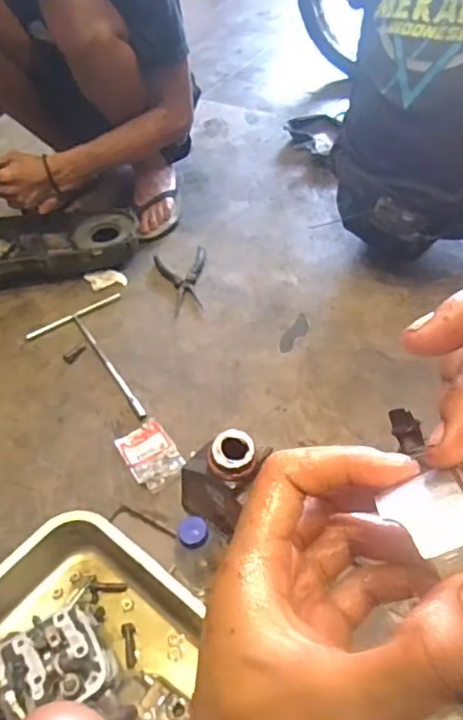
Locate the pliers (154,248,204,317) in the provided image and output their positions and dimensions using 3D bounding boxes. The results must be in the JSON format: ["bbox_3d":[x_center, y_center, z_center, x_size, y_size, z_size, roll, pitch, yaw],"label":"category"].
[{"bbox_3d":[-0.089,-0.164,1.187,0.102,0.008,0.186,-12,46,-7],"label":"pliers"}]

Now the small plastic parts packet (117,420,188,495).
[{"bbox_3d":[-0.122,0.146,0.907,0.077,0.016,0.128,-26,50,-16],"label":"small plastic parts packet"}]

